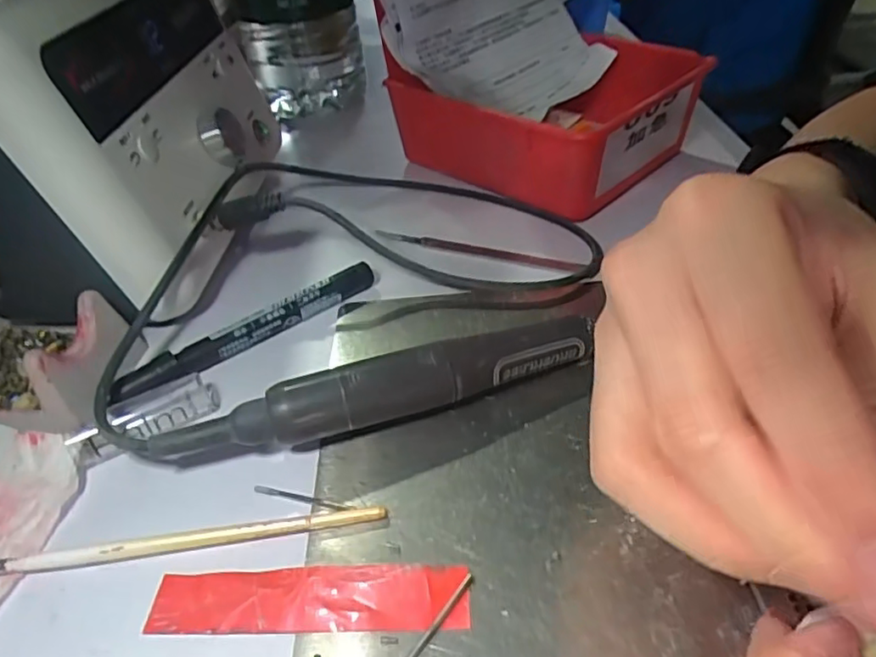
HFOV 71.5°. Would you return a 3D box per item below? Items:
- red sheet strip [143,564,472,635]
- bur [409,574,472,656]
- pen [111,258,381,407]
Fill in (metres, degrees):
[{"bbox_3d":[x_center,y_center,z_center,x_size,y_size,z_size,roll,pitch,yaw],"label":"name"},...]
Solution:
[{"bbox_3d":[-0.045,0.091,0.206,0.108,0.004,0.022,-2,40,3],"label":"red sheet strip"},{"bbox_3d":[-0.002,0.096,0.196,0.004,0.004,0.043,25,48,30],"label":"bur"},{"bbox_3d":[-0.094,0.000,0.312,0.140,0.015,0.015,-31,47,-28],"label":"pen"}]

